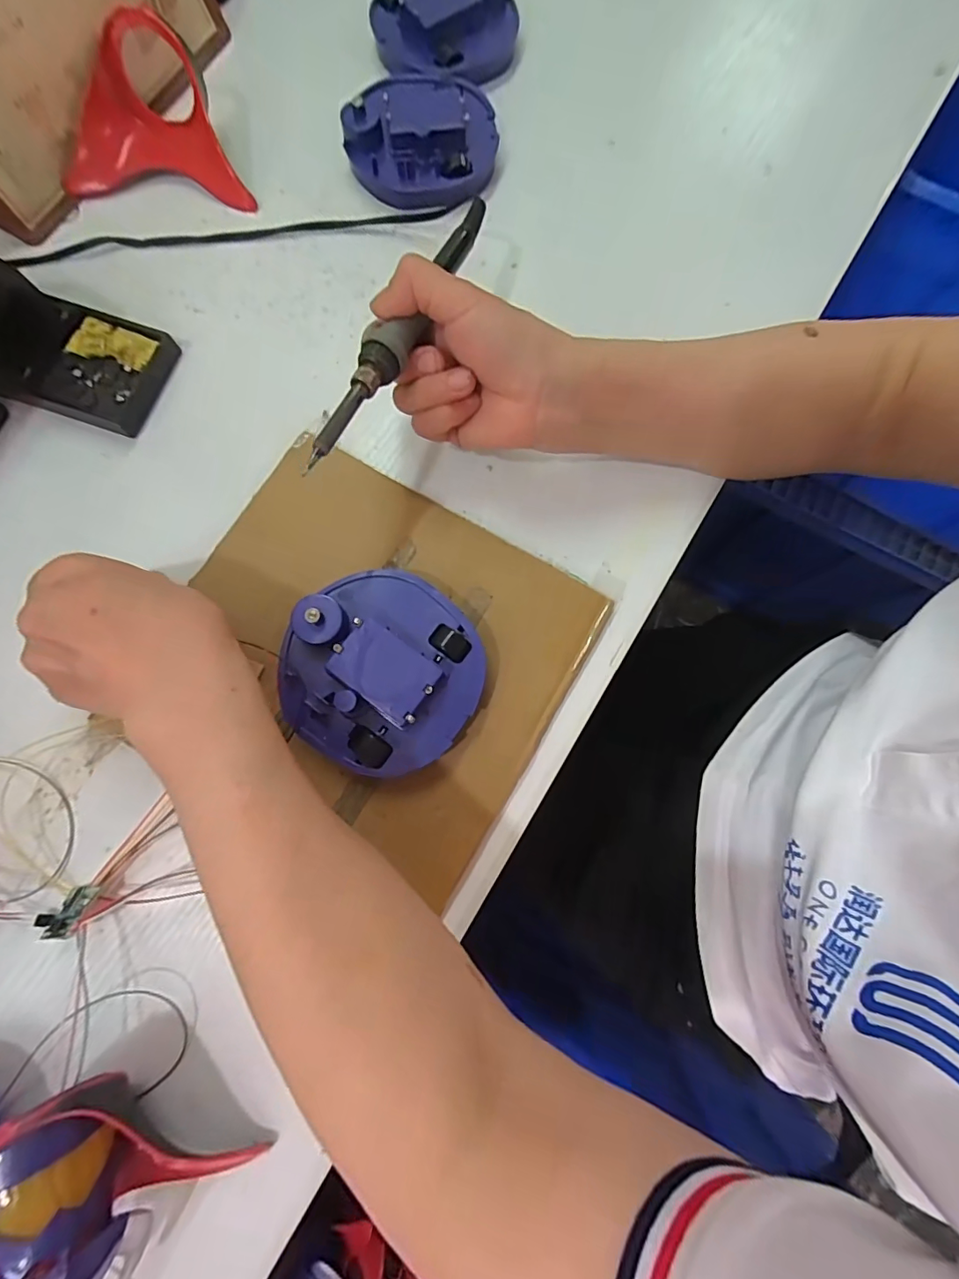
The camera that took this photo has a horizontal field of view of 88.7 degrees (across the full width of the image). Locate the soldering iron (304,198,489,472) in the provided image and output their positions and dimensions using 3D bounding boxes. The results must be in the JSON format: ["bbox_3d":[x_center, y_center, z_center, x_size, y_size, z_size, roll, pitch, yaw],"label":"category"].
[{"bbox_3d":[-0.036,-0.167,0.257,0.022,0.016,0.203,23,70,3],"label":"soldering iron"}]

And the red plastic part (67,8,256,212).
[{"bbox_3d":[-0.236,-0.343,0.332,0.113,0.057,0.106,-26,80,-6],"label":"red plastic part"}]

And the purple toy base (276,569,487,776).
[{"bbox_3d":[-0.053,0.017,0.271,0.103,0.029,0.106,0,79,-1],"label":"purple toy base"}]

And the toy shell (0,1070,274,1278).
[{"bbox_3d":[-0.169,0.245,0.213,0.098,0.059,0.077,38,80,6],"label":"toy shell"}]

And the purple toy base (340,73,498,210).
[{"bbox_3d":[-0.040,-0.364,0.354,0.100,0.031,0.100,0,79,-1],"label":"purple toy base"}]

